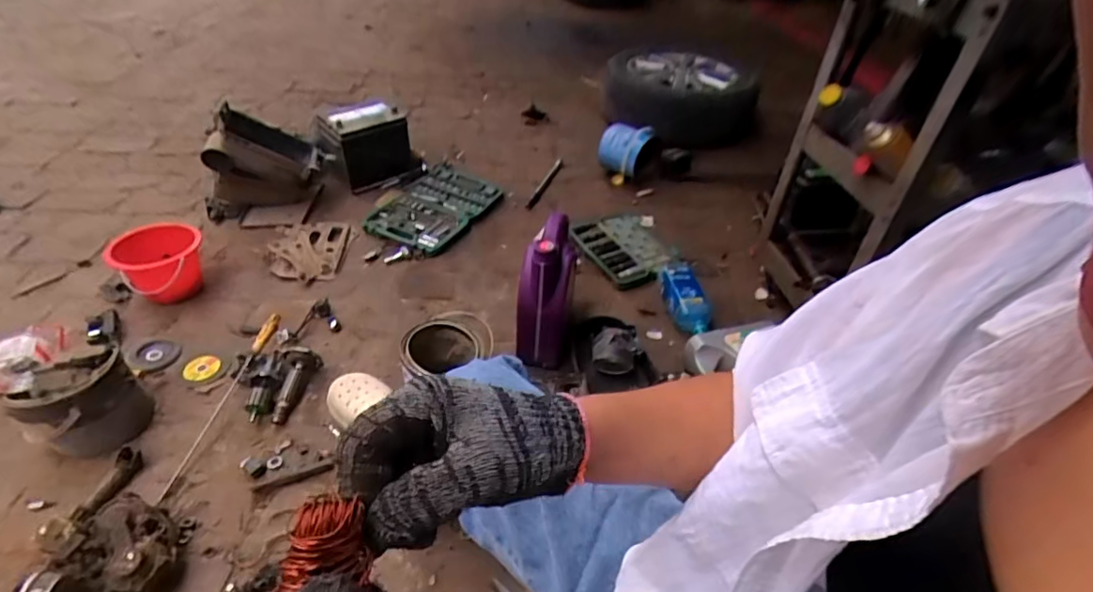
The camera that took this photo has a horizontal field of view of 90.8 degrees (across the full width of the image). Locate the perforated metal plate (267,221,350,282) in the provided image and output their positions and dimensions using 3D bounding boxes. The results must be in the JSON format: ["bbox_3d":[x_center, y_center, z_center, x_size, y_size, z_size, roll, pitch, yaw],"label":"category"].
[{"bbox_3d":[-0.607,-0.128,1.371,0.175,0.061,0.216,1,45,-6],"label":"perforated metal plate"}]

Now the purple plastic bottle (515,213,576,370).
[{"bbox_3d":[-0.002,-0.007,1.094,0.102,0.284,0.154,5,40,0],"label":"purple plastic bottle"}]

